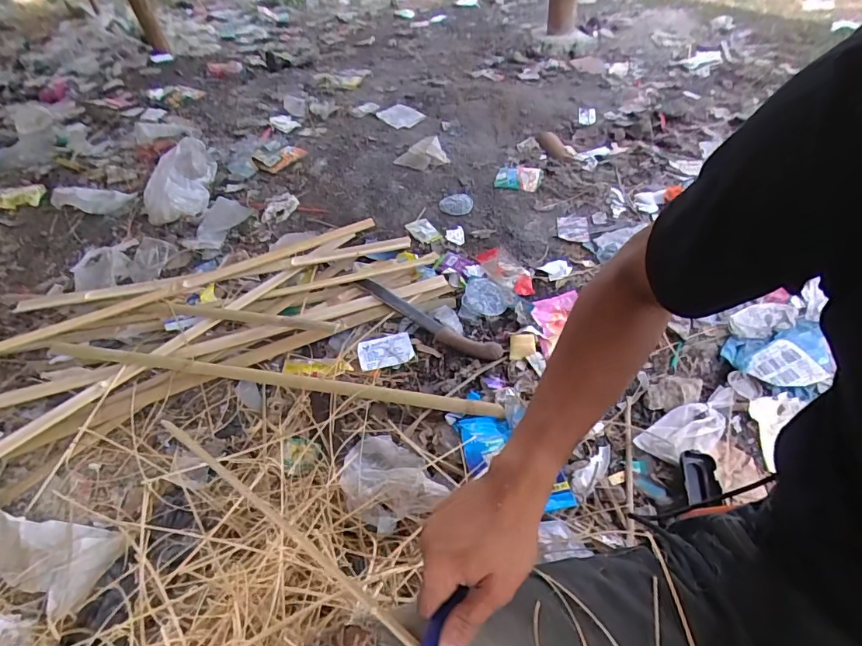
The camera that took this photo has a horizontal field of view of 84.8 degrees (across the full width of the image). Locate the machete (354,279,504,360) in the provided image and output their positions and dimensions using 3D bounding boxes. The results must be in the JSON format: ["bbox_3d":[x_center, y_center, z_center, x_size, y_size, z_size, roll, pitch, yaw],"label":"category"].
[{"bbox_3d":[-0.020,-0.009,0.981,0.362,0.024,0.056,28,58,25],"label":"machete"}]

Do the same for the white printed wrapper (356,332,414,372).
[{"bbox_3d":[-0.092,0.056,0.959,0.109,0.015,0.076,-15,51,-7],"label":"white printed wrapper"}]

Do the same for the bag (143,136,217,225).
[{"bbox_3d":[-0.706,-0.396,1.310,0.147,0.112,0.265,-7,45,2],"label":"bag"}]

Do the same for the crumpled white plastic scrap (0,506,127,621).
[{"bbox_3d":[-0.603,0.344,0.715,0.260,0.031,0.113,10,52,13],"label":"crumpled white plastic scrap"}]

